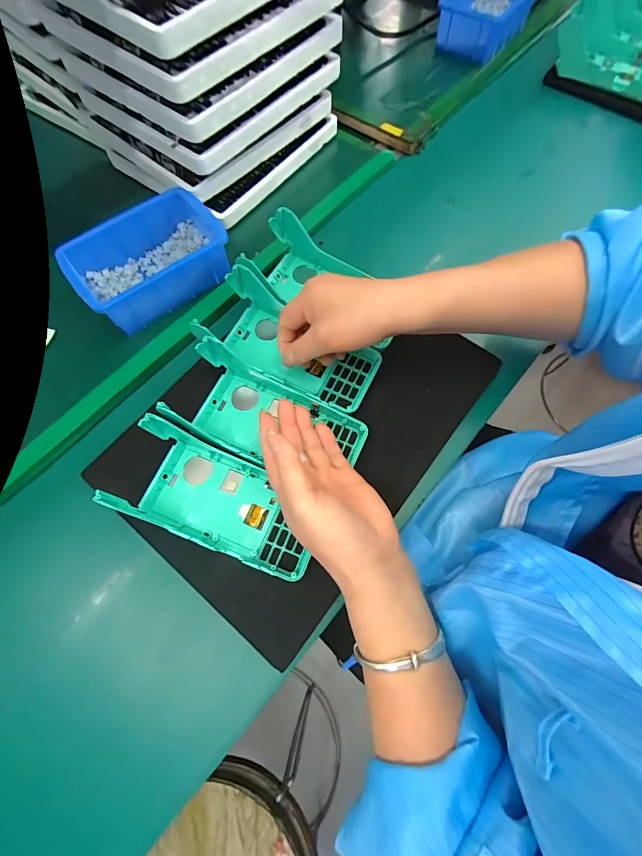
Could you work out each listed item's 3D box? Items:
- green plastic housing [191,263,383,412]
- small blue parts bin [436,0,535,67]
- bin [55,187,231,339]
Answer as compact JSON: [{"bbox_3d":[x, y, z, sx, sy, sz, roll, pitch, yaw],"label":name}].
[{"bbox_3d":[-0.032,-0.087,0.354,0.180,0.053,0.076,33,72,7],"label":"green plastic housing"},{"bbox_3d":[0.245,-0.614,0.537,0.105,0.054,0.154,29,71,12],"label":"small blue parts bin"},{"bbox_3d":[-0.176,-0.172,0.381,0.143,0.057,0.098,-34,71,-12],"label":"bin"}]

